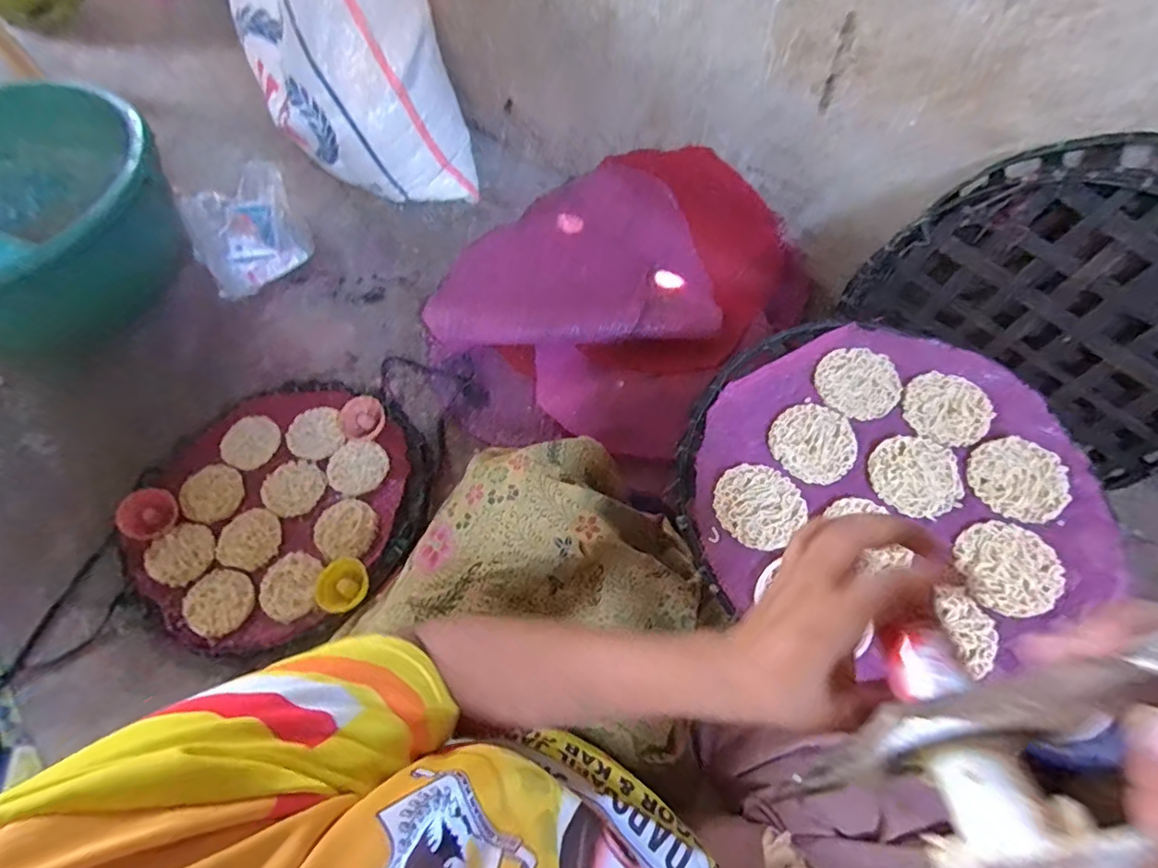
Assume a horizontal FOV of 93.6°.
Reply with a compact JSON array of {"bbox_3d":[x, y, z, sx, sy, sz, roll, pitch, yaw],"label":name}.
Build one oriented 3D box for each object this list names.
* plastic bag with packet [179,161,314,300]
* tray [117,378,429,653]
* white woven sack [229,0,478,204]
[{"bbox_3d":[-0.544,-0.334,0.899,0.175,0.080,0.192,-32,66,-14],"label":"plastic bag with packet"},{"bbox_3d":[-0.381,0.089,0.699,0.347,0.027,0.348,26,66,14],"label":"tray"},{"bbox_3d":[-0.342,-0.577,0.797,0.281,0.442,0.196,-12,63,-5],"label":"white woven sack"}]

